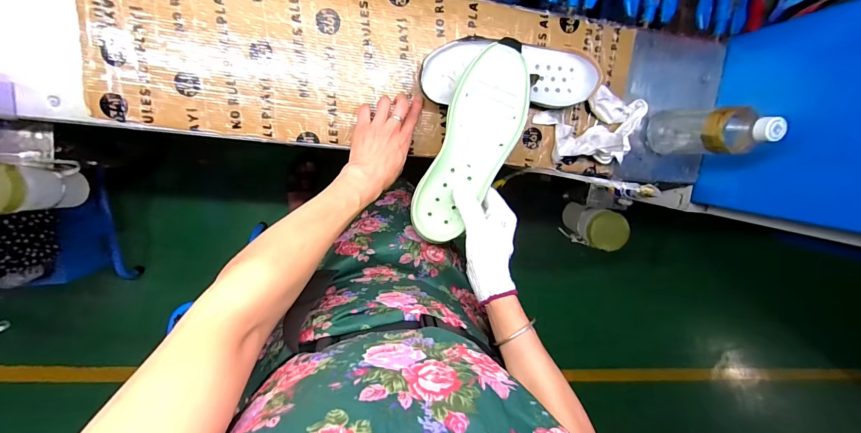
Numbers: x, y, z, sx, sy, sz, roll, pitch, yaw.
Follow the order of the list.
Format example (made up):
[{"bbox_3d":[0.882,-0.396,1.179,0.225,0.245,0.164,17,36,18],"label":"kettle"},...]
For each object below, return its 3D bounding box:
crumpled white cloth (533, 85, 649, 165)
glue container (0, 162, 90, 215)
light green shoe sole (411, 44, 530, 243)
[{"bbox_3d":[0.248,-0.139,0.561,0.166,0.041,0.114,8,99,-9],"label":"crumpled white cloth"},{"bbox_3d":[-0.616,-0.047,0.564,0.078,0.130,0.074,-1,101,-7],"label":"glue container"},{"bbox_3d":[0.053,-0.087,0.470,0.094,0.023,0.248,24,94,-7],"label":"light green shoe sole"}]

